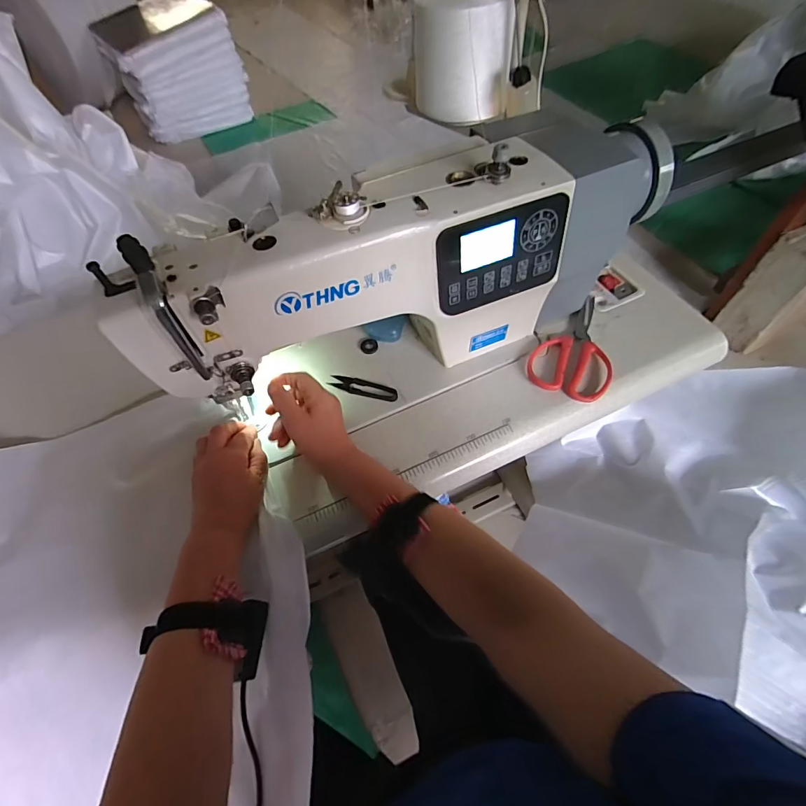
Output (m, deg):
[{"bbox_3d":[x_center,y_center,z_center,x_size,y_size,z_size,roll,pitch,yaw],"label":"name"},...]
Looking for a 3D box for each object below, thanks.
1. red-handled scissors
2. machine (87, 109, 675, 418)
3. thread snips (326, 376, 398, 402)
[{"bbox_3d":[0.244,-0.083,0.577,0.101,0.010,0.184,24,62,18],"label":"red-handled scissors"},{"bbox_3d":[0.007,-0.169,0.500,0.584,0.235,0.175,-22,59,-10],"label":"machine"},{"bbox_3d":[-0.053,-0.020,0.558,0.095,0.006,0.024,15,60,13],"label":"thread snips"}]

